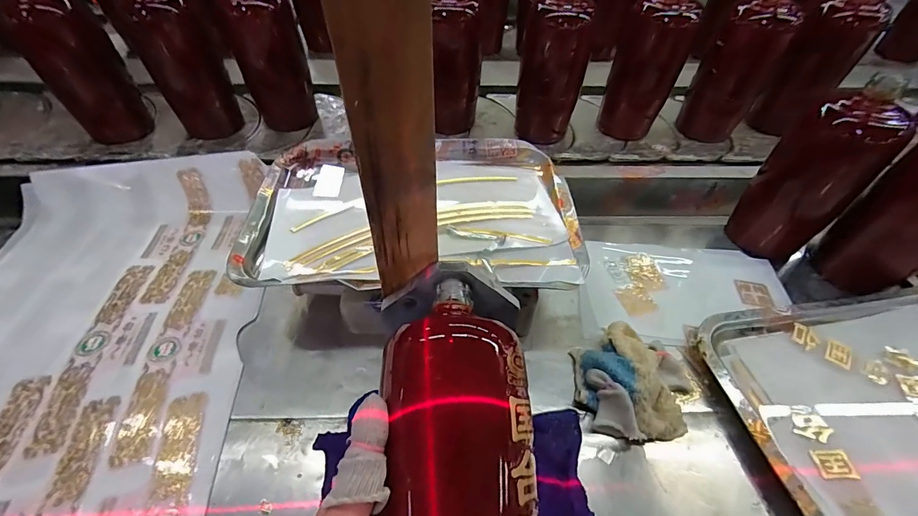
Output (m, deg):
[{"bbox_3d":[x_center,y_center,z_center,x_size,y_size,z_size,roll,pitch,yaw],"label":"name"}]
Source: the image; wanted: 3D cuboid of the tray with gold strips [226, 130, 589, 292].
[{"bbox_3d":[-0.043,-0.046,0.377,0.302,0.026,0.197,4,51,2],"label":"tray with gold strips"}]

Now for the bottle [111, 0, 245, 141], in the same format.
[{"bbox_3d":[-0.353,-0.253,0.494,0.059,0.187,0.065,2,51,1],"label":"bottle"}]

